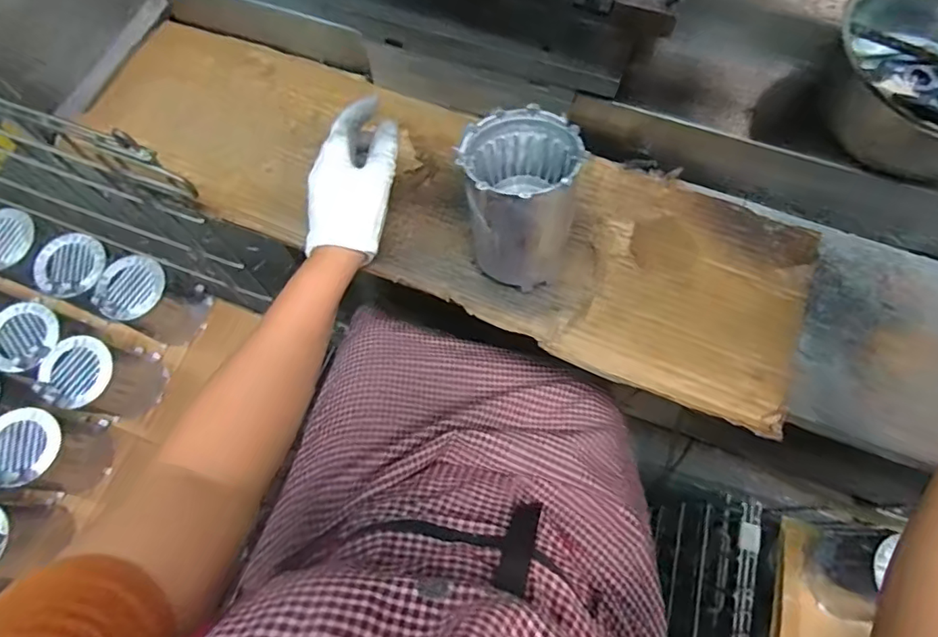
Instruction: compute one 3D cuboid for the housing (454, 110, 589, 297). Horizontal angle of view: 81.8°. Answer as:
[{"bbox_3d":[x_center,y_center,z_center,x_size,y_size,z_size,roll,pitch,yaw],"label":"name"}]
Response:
[{"bbox_3d":[0.041,-0.101,0.463,0.099,0.122,0.115,14,71,5],"label":"housing"}]

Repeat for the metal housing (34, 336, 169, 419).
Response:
[{"bbox_3d":[-0.473,0.078,0.711,0.088,0.119,0.099,11,71,4],"label":"metal housing"}]

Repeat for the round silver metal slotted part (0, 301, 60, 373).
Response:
[{"bbox_3d":[-0.547,0.022,0.661,0.086,0.010,0.083,0,70,0],"label":"round silver metal slotted part"}]

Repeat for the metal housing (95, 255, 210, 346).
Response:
[{"bbox_3d":[-0.426,-0.026,0.738,0.092,0.112,0.097,19,71,7],"label":"metal housing"}]

